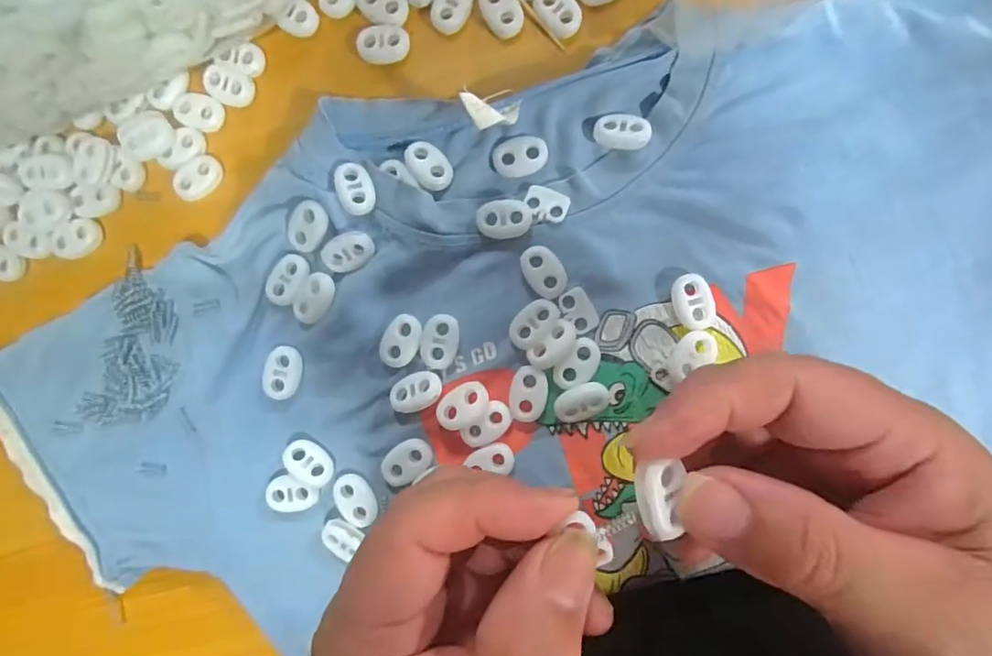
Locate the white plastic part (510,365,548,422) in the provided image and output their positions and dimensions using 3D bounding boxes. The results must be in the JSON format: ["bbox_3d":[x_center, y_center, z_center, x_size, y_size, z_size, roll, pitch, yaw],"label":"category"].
[{"bbox_3d":[0.013,0.027,0.215,0.014,0.004,0.022,7,91,5],"label":"white plastic part"}]

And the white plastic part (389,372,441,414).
[{"bbox_3d":[-0.032,0.026,0.218,0.021,0.006,0.014,-24,88,4],"label":"white plastic part"}]

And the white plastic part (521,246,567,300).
[{"bbox_3d":[0.020,-0.023,0.216,0.014,0.004,0.022,-35,88,4],"label":"white plastic part"}]

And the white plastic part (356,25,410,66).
[{"bbox_3d":[-0.047,-0.119,0.224,0.021,0.004,0.013,-5,90,5],"label":"white plastic part"}]

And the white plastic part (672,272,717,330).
[{"bbox_3d":[0.078,-0.010,0.212,0.015,0.005,0.022,-7,90,5],"label":"white plastic part"}]

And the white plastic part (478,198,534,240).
[{"bbox_3d":[0.003,-0.044,0.217,0.021,0.006,0.015,-4,90,5],"label":"white plastic part"}]

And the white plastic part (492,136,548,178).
[{"bbox_3d":[0.010,-0.070,0.219,0.022,0.004,0.015,-9,90,5],"label":"white plastic part"}]

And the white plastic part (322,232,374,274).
[{"bbox_3d":[-0.061,-0.031,0.220,0.022,0.005,0.015,-16,89,4],"label":"white plastic part"}]

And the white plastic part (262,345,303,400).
[{"bbox_3d":[-0.090,0.019,0.224,0.014,0.006,0.022,12,91,4],"label":"white plastic part"}]

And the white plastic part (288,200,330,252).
[{"bbox_3d":[-0.078,-0.042,0.220,0.016,0.005,0.020,25,92,4],"label":"white plastic part"}]

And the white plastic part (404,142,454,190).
[{"bbox_3d":[-0.027,-0.067,0.220,0.014,0.004,0.022,-42,87,4],"label":"white plastic part"}]

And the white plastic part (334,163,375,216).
[{"bbox_3d":[-0.058,-0.057,0.218,0.014,0.004,0.022,-13,89,5],"label":"white plastic part"}]

